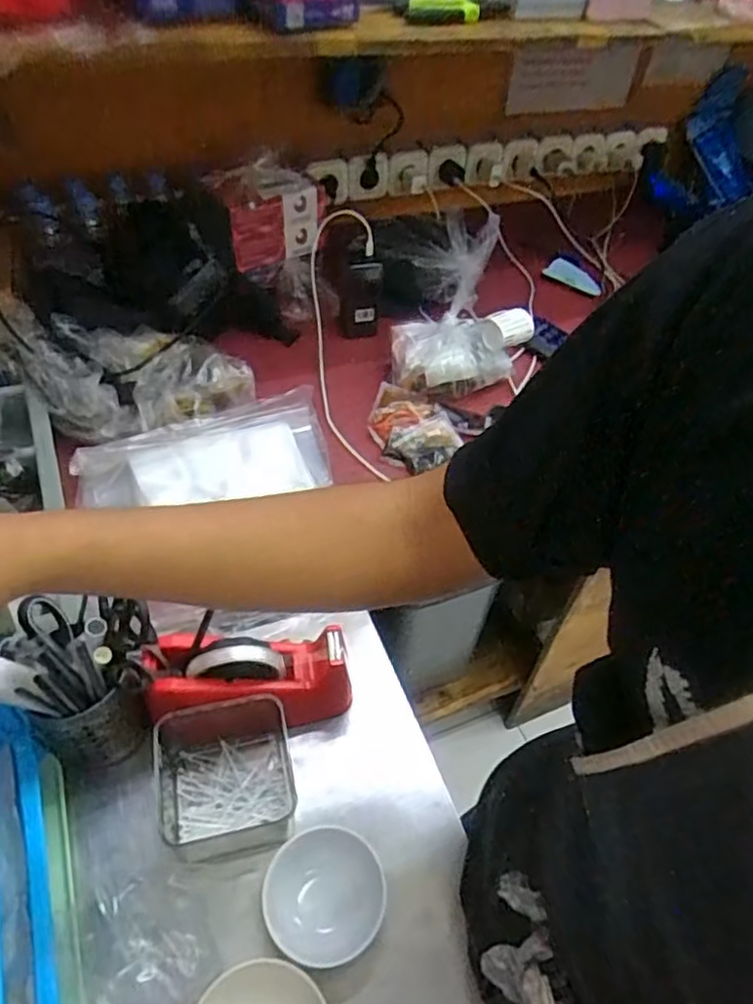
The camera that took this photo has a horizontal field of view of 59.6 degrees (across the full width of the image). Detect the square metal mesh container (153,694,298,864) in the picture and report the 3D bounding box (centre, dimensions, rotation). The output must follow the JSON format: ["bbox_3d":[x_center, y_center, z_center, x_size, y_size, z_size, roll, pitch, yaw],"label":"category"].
[{"bbox_3d":[-0.142,0.257,0.611,0.127,0.070,0.123,-9,50,-13],"label":"square metal mesh container"}]

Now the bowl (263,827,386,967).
[{"bbox_3d":[-0.044,0.340,0.565,0.101,0.057,0.110,25,51,17],"label":"bowl"}]

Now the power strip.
[{"bbox_3d":[0.241,-0.668,1.291,0.791,0.076,0.047,-15,25,-18],"label":"power strip"}]

